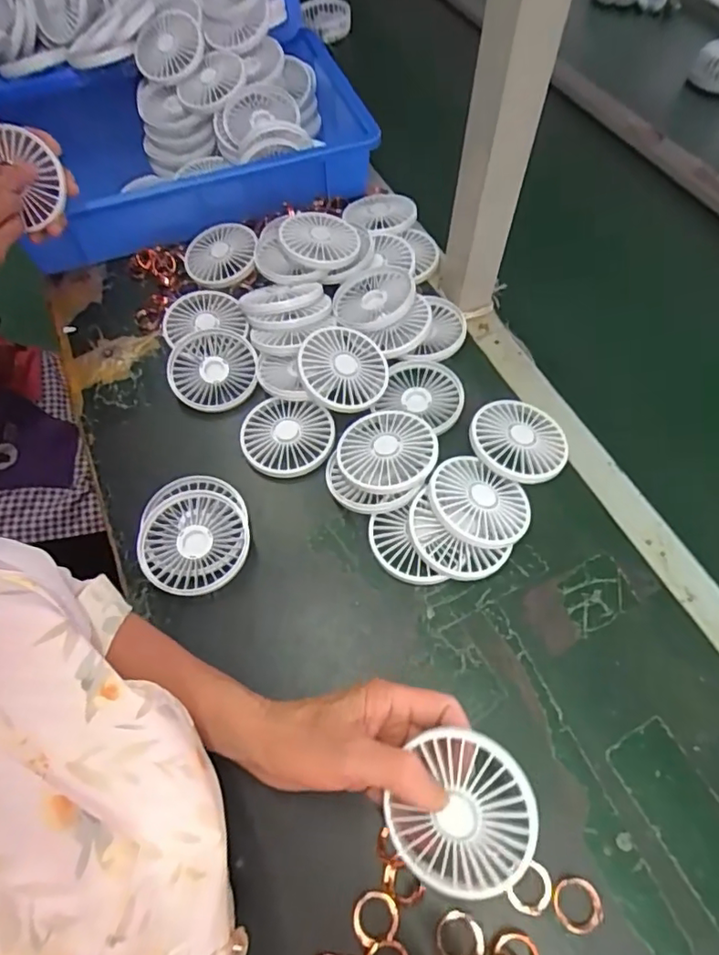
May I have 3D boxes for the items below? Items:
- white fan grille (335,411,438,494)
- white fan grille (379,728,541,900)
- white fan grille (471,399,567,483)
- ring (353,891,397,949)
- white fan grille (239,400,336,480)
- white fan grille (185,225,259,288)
[{"bbox_3d":[0.024,-0.025,0.490,0.084,0.019,0.085,2,61,2],"label":"white fan grille"},{"bbox_3d":[0.059,0.195,0.324,0.079,0.013,0.088,24,93,25],"label":"white fan grille"},{"bbox_3d":[0.143,-0.033,0.502,0.084,0.019,0.085,0,62,-1],"label":"white fan grille"},{"bbox_3d":[0.010,0.277,0.350,0.028,0.004,0.028,0,61,1],"label":"ring"},{"bbox_3d":[-0.069,-0.038,0.524,0.086,0.014,0.077,6,61,5],"label":"white fan grille"},{"bbox_3d":[-0.155,-0.257,0.639,0.087,0.012,0.087,-5,72,14],"label":"white fan grille"}]

